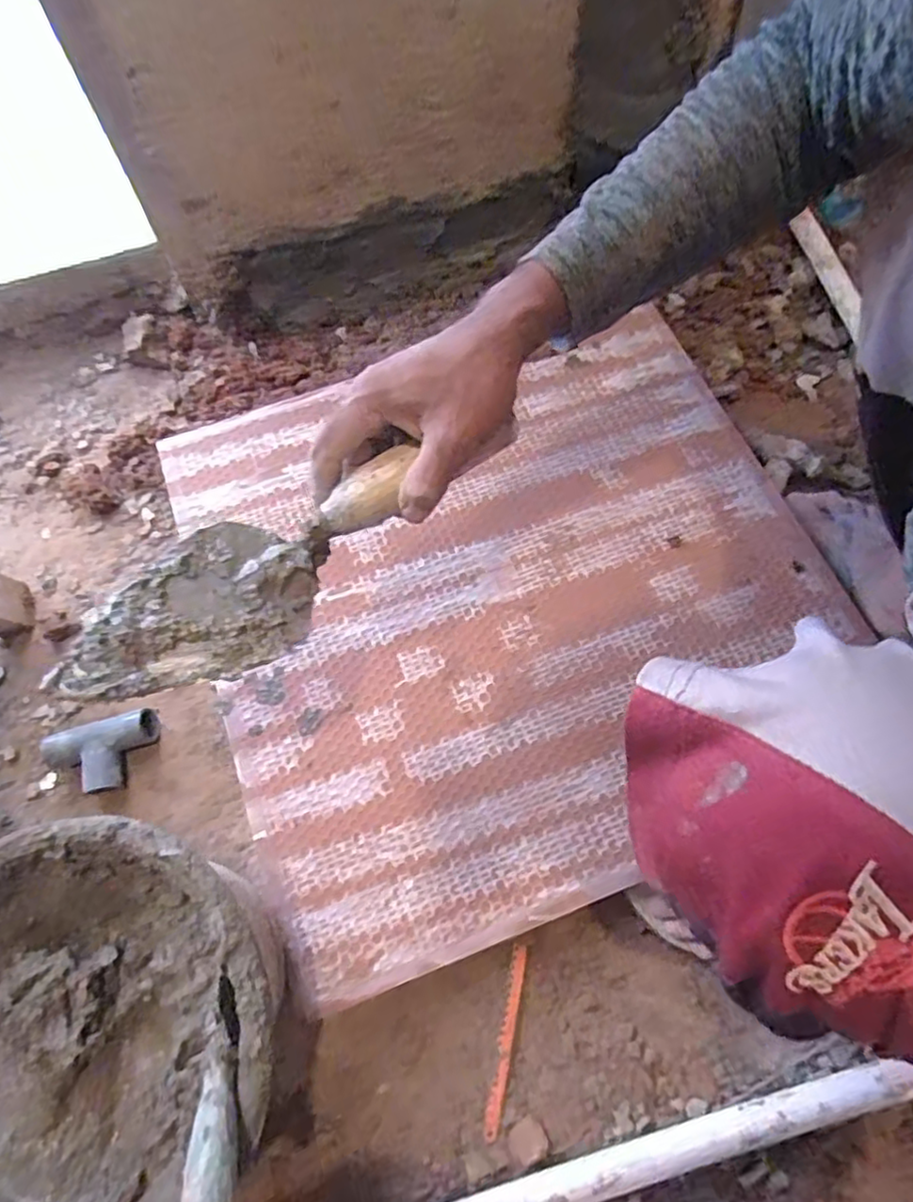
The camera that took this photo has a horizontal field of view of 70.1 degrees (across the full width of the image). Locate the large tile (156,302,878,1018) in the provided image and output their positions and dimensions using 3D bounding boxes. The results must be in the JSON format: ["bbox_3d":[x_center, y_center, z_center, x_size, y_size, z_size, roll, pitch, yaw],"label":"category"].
[{"bbox_3d":[0.050,-0.017,0.650,0.583,0.009,0.571,-20,68,-5],"label":"large tile"}]

